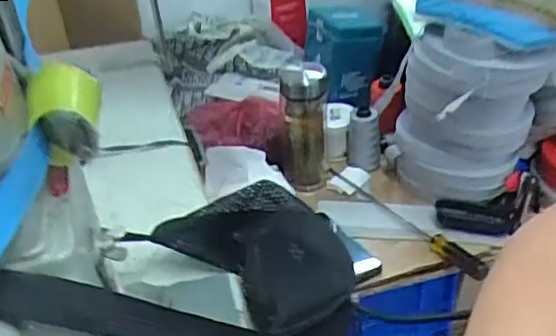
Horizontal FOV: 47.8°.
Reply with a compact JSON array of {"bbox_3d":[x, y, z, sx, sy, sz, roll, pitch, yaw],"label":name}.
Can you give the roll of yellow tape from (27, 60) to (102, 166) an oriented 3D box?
[{"bbox_3d":[-0.124,-0.030,0.375,0.039,0.046,0.053,-13,36,-11],"label":"roll of yellow tape"}]

